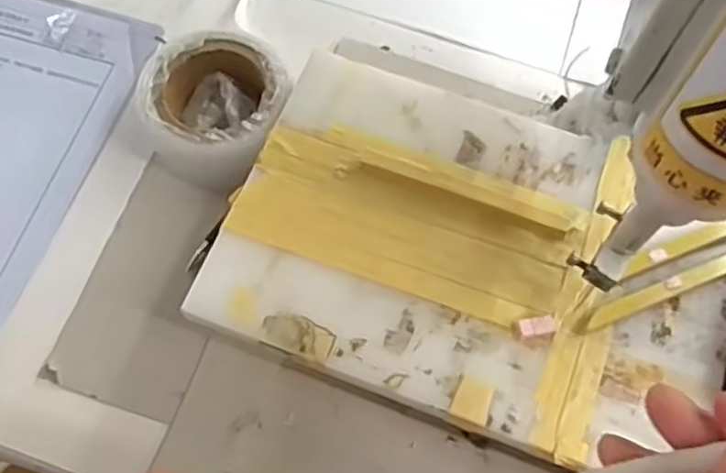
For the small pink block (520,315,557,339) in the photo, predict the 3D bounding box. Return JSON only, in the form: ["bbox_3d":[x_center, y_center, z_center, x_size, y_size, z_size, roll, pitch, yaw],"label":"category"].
[{"bbox_3d":[0.100,0.052,0.413,0.022,0.005,0.011,-6,67,-3],"label":"small pink block"}]

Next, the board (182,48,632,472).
[{"bbox_3d":[0.040,-0.003,0.436,0.228,0.009,0.201,20,68,8],"label":"board"}]

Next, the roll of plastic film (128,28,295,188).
[{"bbox_3d":[-0.100,-0.088,0.505,0.111,0.051,0.101,0,67,0],"label":"roll of plastic film"}]

